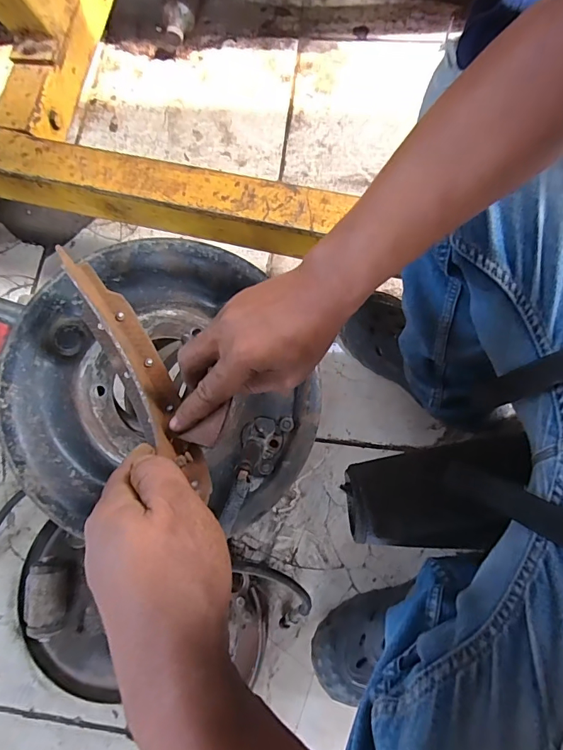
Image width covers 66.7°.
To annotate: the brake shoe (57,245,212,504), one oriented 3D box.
[{"bbox_3d":[-0.111,0.003,0.336,0.038,0.069,0.209,-31,73,-7],"label":"brake shoe"}]

